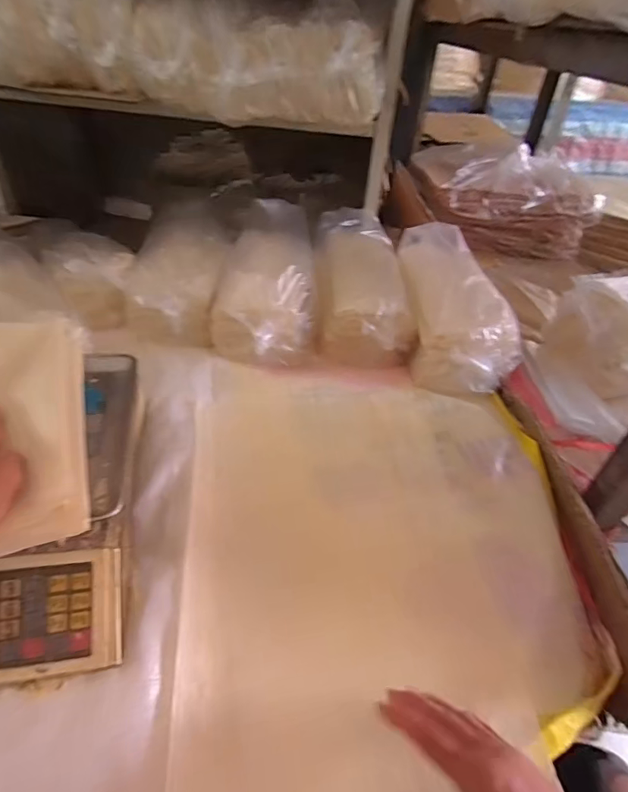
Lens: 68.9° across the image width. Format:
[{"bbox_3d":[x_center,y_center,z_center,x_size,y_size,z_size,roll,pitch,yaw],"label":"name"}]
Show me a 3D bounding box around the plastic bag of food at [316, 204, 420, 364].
[{"bbox_3d":[0.075,-0.203,0.763,0.144,0.093,0.316,-1,58,-7],"label":"plastic bag of food"}]

